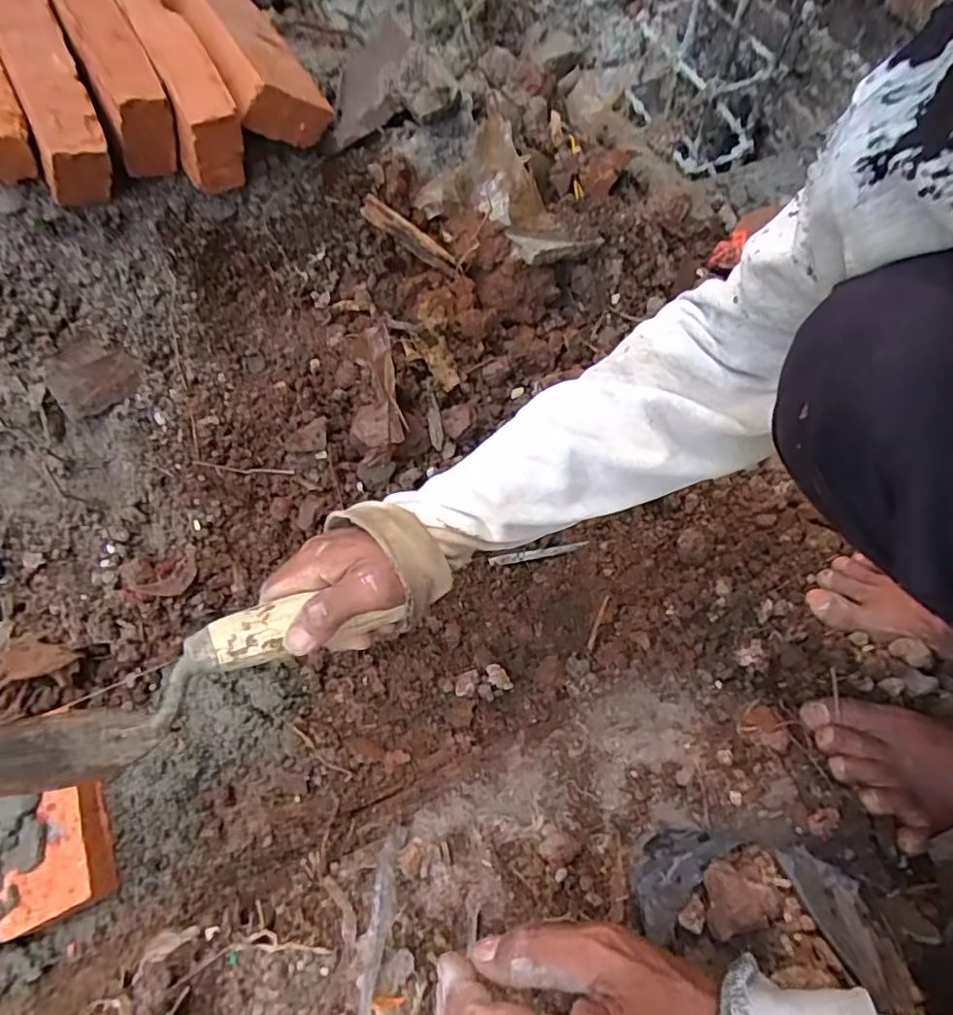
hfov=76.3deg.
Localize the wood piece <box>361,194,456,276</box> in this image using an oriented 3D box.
[{"bbox_3d":[-0.063,-0.259,0.581,0.101,0.018,0.018,31,67,-19],"label":"wood piece"}]

